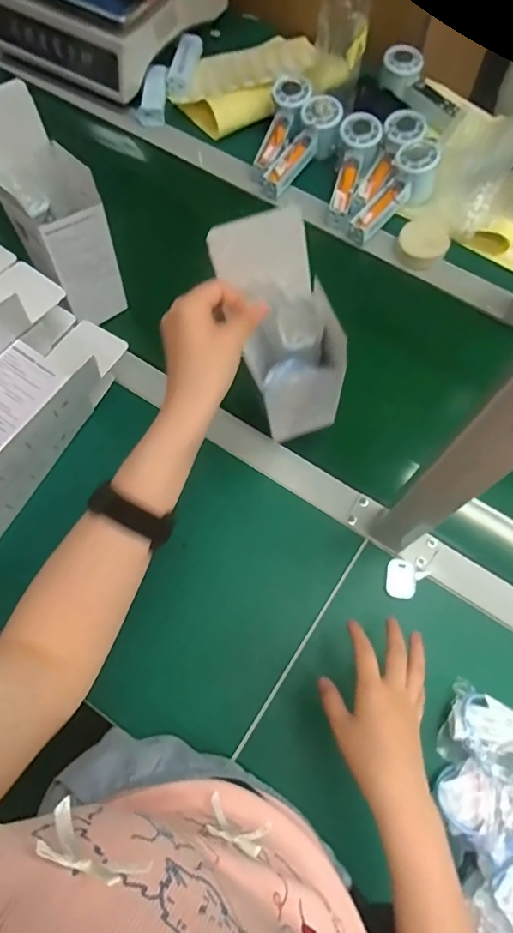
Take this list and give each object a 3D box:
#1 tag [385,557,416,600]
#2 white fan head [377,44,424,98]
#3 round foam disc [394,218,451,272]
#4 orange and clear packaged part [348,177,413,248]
[{"bbox_3d":[0.154,0.119,0.540,0.032,0.008,0.041,7,71,4],"label":"tag"},{"bbox_3d":[0.217,-0.598,0.768,0.057,0.039,0.058,34,75,12],"label":"white fan head"},{"bbox_3d":[0.223,-0.298,0.682,0.064,0.027,0.059,0,71,1],"label":"round foam disc"},{"bbox_3d":[0.167,-0.348,0.691,0.033,0.022,0.103,44,90,14],"label":"orange and clear packaged part"}]

